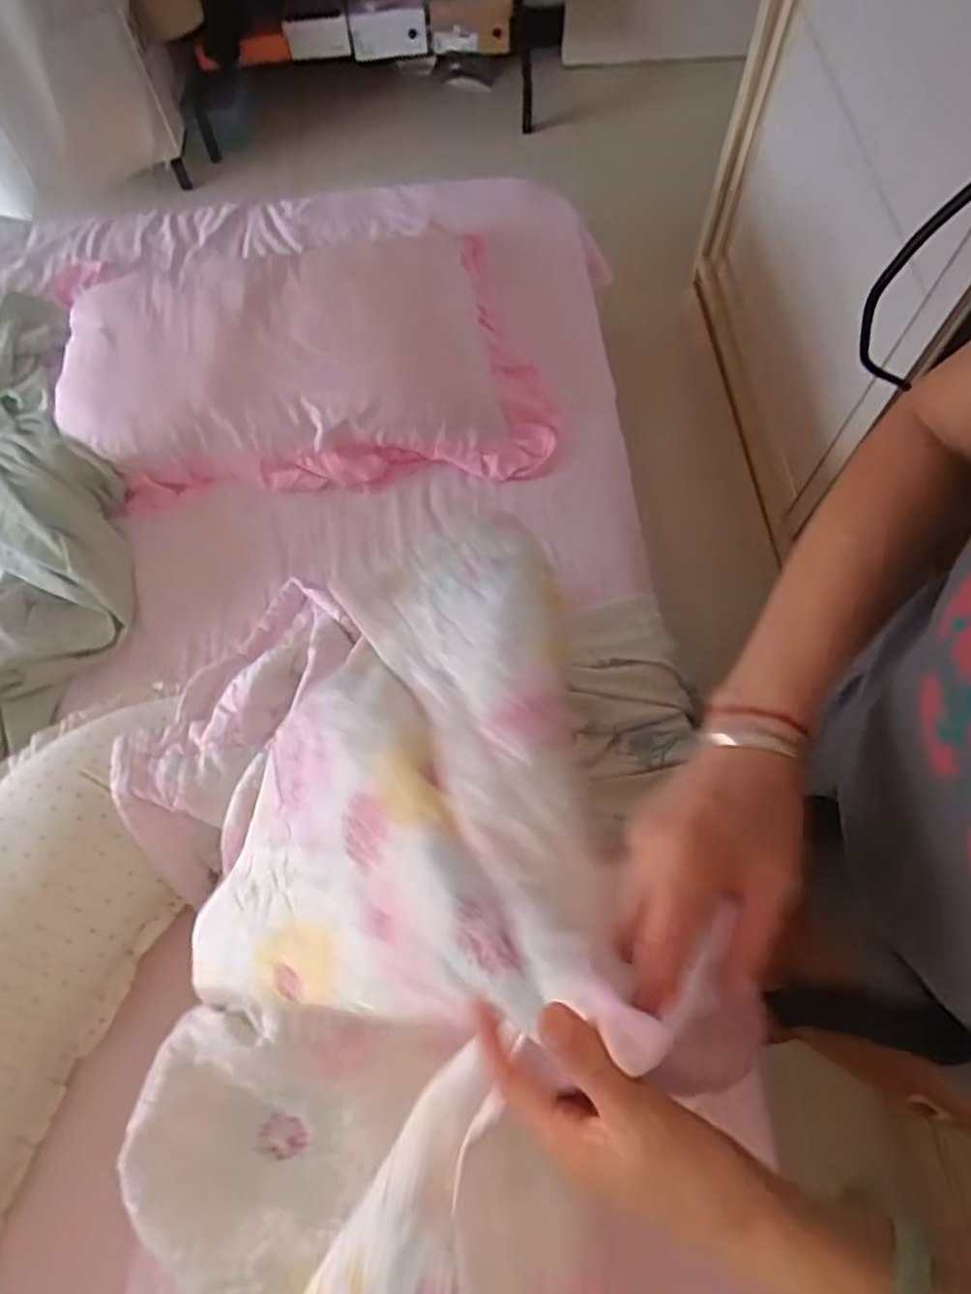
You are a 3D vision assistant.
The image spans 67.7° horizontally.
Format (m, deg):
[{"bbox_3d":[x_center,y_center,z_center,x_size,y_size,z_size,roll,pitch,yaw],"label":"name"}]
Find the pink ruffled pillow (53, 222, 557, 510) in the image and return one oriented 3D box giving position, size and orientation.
[{"bbox_3d":[-0.273,-0.482,1.085,0.701,0.144,0.501,-8,68,-1],"label":"pink ruffled pillow"}]

